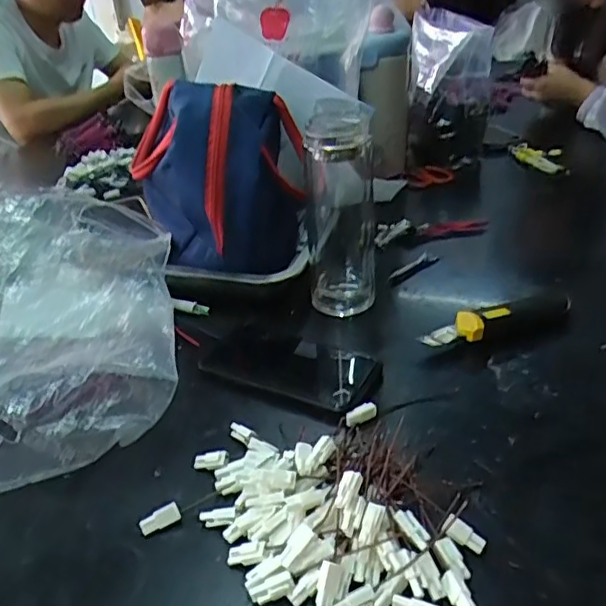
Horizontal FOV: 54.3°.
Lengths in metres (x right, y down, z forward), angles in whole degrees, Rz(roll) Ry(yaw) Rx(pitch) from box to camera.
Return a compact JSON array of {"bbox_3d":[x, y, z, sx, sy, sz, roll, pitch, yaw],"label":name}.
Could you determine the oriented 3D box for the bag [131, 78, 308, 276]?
[{"bbox_3d":[-0.093,-0.141,0.627,0.173,0.149,0.194,-6,31,-1],"label":"bag"}]

